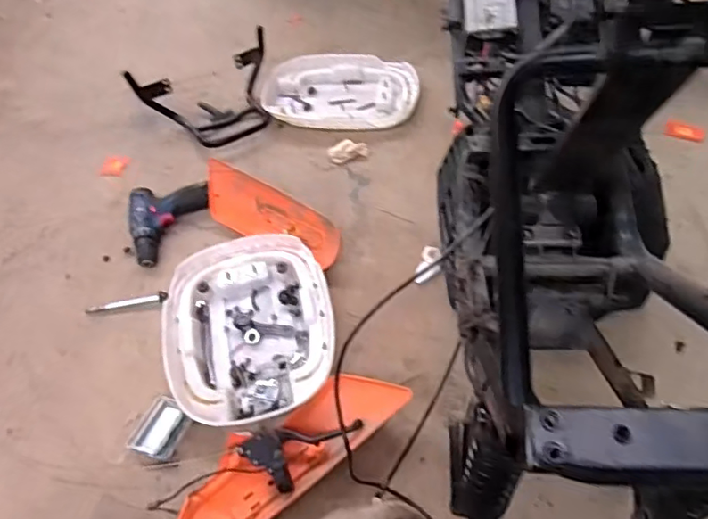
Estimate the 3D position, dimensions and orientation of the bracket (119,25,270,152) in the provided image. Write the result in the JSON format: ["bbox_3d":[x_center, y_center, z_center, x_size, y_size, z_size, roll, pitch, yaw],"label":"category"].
[{"bbox_3d":[-0.313,-0.387,1.303,0.340,0.143,0.218,-33,52,-21],"label":"bracket"}]

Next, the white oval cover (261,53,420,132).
[{"bbox_3d":[-0.032,-0.423,1.383,0.379,0.052,0.279,8,50,14],"label":"white oval cover"}]

